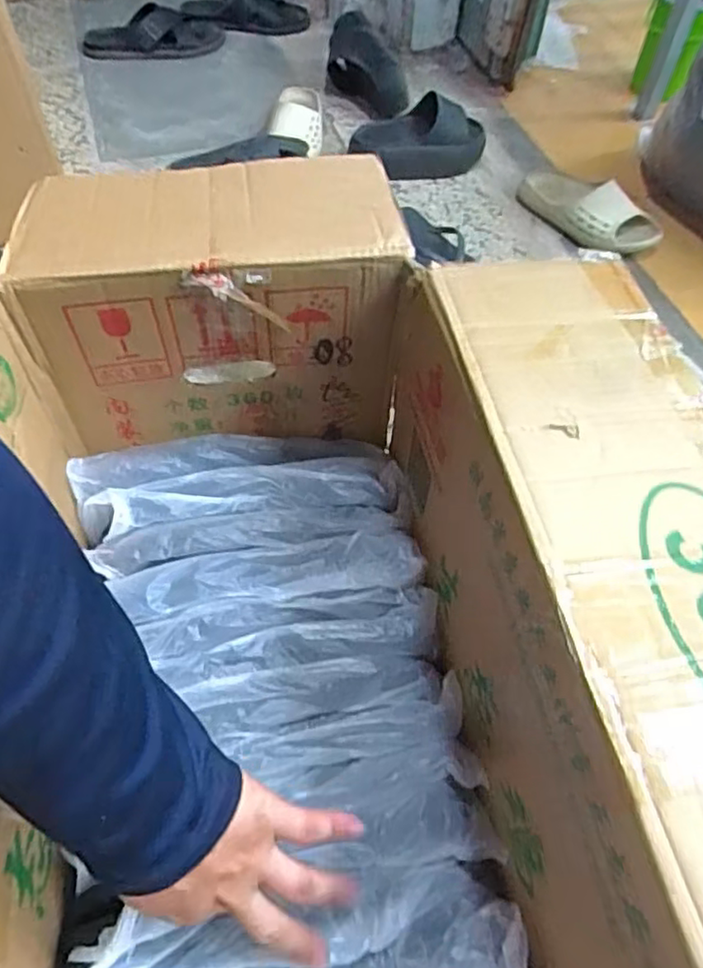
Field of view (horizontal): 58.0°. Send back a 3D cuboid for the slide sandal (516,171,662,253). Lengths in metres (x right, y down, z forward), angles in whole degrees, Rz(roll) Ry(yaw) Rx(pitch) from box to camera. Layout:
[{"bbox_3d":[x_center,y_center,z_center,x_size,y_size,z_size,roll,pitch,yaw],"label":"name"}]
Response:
[{"bbox_3d":[0.360,-0.433,0.997,0.246,0.073,0.084,35,62,20],"label":"slide sandal"}]

